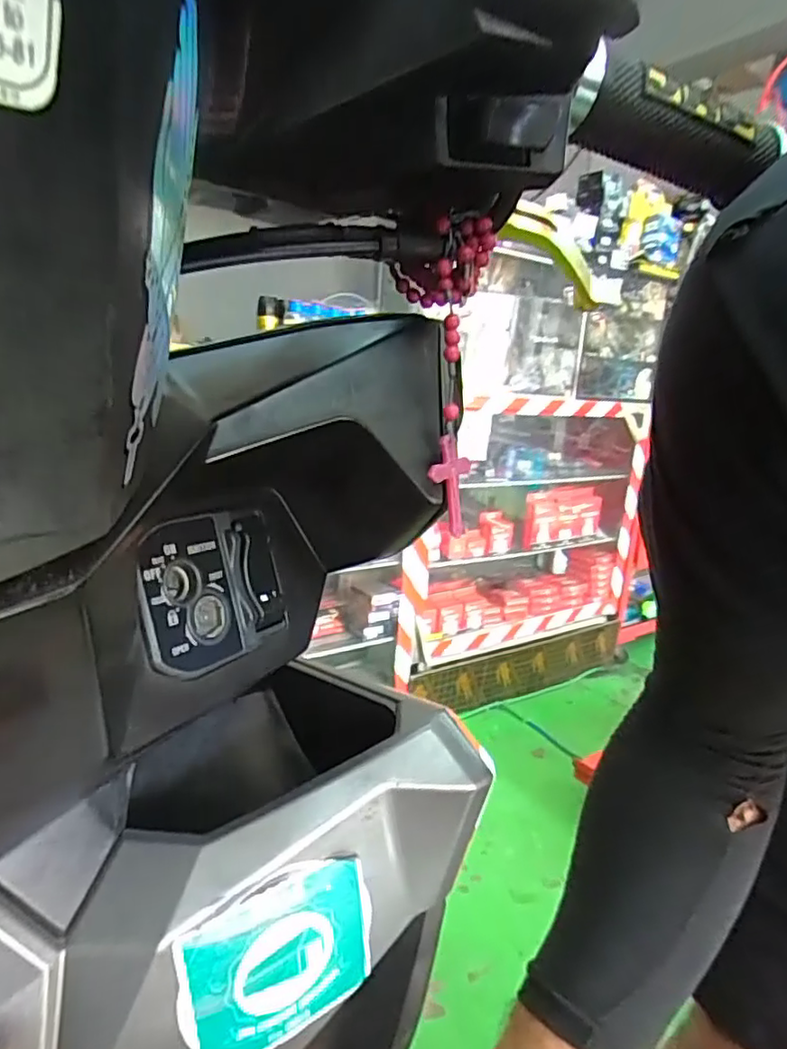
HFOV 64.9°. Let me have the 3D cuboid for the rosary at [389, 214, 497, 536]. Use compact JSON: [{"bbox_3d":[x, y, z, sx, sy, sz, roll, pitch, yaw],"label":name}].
[{"bbox_3d":[0.016,-0.056,0.235,0.024,0.109,0.037,-4,15,-32],"label":"rosary"}]

